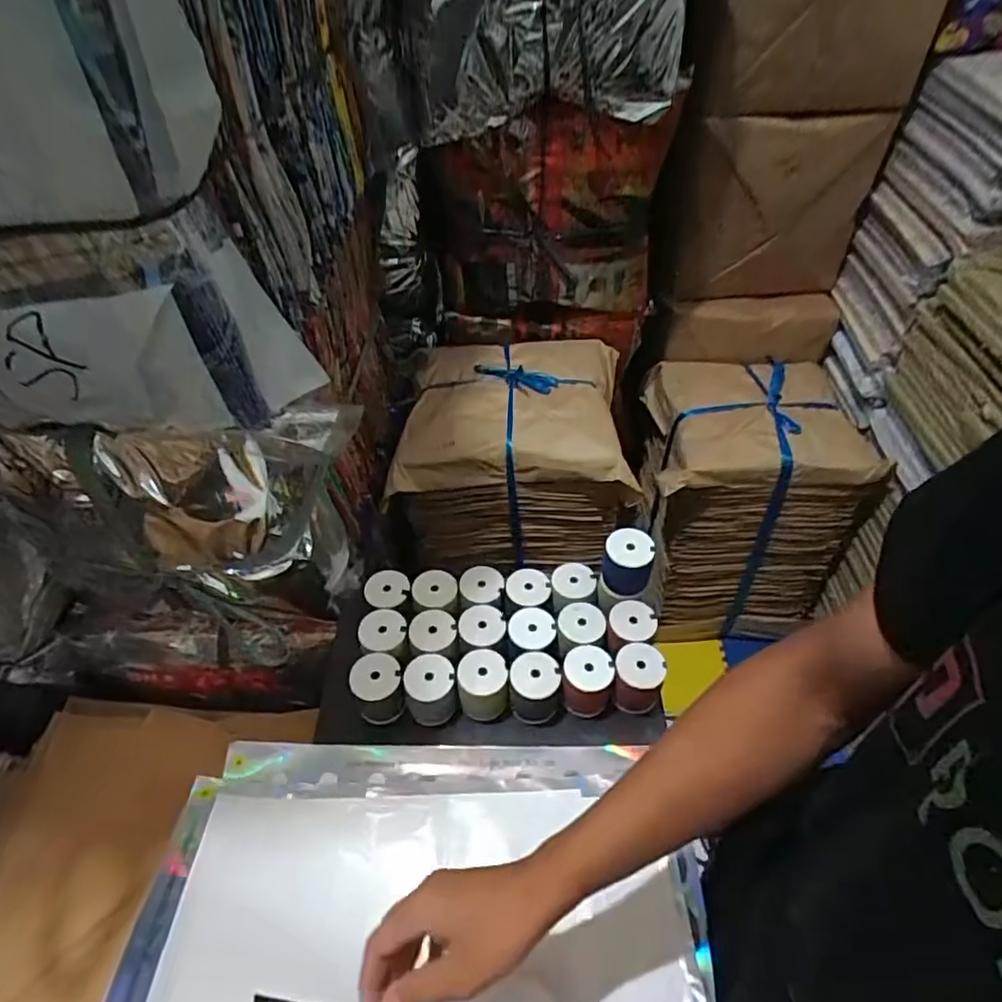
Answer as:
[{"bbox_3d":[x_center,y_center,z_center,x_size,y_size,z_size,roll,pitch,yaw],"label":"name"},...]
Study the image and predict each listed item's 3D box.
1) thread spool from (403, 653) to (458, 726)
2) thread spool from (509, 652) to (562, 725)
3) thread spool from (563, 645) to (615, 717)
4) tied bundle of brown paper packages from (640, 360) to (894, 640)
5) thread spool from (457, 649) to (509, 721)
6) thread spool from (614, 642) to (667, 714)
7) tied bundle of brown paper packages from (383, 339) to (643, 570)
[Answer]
[{"bbox_3d":[-0.078,0.213,0.678,0.056,0.058,0.056,-1,47,1],"label":"thread spool"},{"bbox_3d":[0.039,0.210,0.675,0.056,0.058,0.059,-1,47,1],"label":"thread spool"},{"bbox_3d":[0.098,0.204,0.683,0.054,0.060,0.056,-1,47,1],"label":"thread spool"},{"bbox_3d":[0.540,0.003,1.444,0.403,0.569,0.367,-1,47,1],"label":"tied bundle of brown paper packages"},{"bbox_3d":[-0.019,0.211,0.678,0.054,0.057,0.061,-2,47,0],"label":"thread spool"},{"bbox_3d":[0.155,0.202,0.685,0.053,0.059,0.058,-1,47,1],"label":"thread spool"},{"bbox_3d":[0.026,-0.115,1.131,0.381,0.263,0.401,-1,47,1],"label":"tied bundle of brown paper packages"}]

